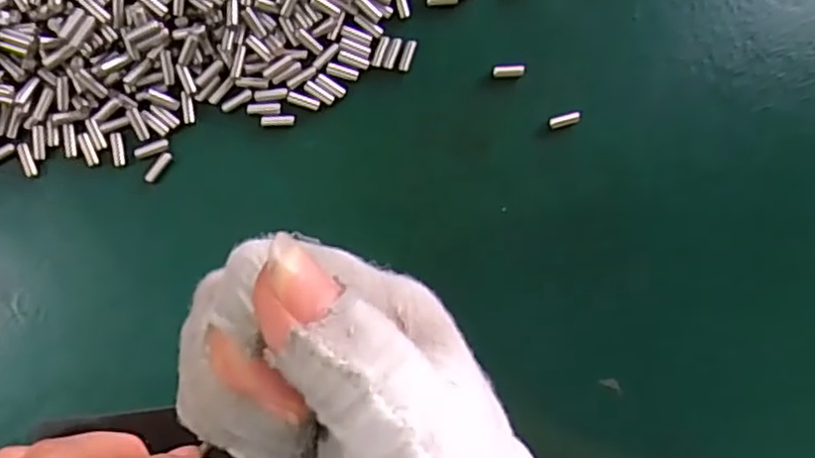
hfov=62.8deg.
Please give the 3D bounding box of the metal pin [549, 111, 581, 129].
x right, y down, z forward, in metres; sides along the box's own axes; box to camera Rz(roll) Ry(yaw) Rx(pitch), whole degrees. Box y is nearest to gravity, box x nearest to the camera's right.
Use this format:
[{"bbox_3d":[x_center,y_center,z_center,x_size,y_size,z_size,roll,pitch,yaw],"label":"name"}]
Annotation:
[{"bbox_3d":[0.067,-0.047,0.286,0.014,0.004,0.006,-14,91,-7],"label":"metal pin"}]

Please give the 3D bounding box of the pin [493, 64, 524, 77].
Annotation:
[{"bbox_3d":[0.043,-0.067,0.283,0.014,0.005,0.006,-4,90,-7],"label":"pin"}]

